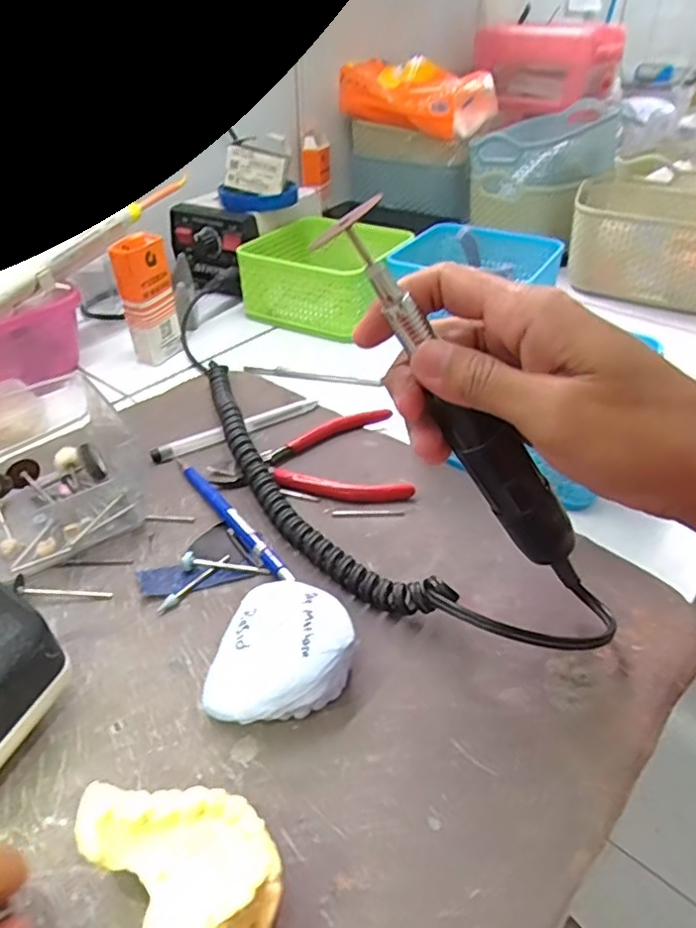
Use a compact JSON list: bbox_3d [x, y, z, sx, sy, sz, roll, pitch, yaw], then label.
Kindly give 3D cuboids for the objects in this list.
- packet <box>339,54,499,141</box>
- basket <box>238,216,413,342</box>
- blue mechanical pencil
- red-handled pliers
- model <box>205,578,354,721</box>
[{"bbox_3d":[0.079,-0.429,0.716,0.162,0.064,0.083,24,44,28],"label":"packet"},{"bbox_3d":[-0.014,-0.181,0.586,0.123,0.065,0.130,20,42,24],"label":"basket"},{"bbox_3d":[-0.070,0.029,0.358,0.011,0.007,0.129,-24,43,-28],"label":"blue mechanical pencil"},{"bbox_3d":[-0.025,-0.001,0.386,0.118,0.023,0.064,-7,38,-8],"label":"red-handled pliers"},{"bbox_3d":[-0.027,0.085,0.271,0.055,0.030,0.063,9,39,12],"label":"model"}]

